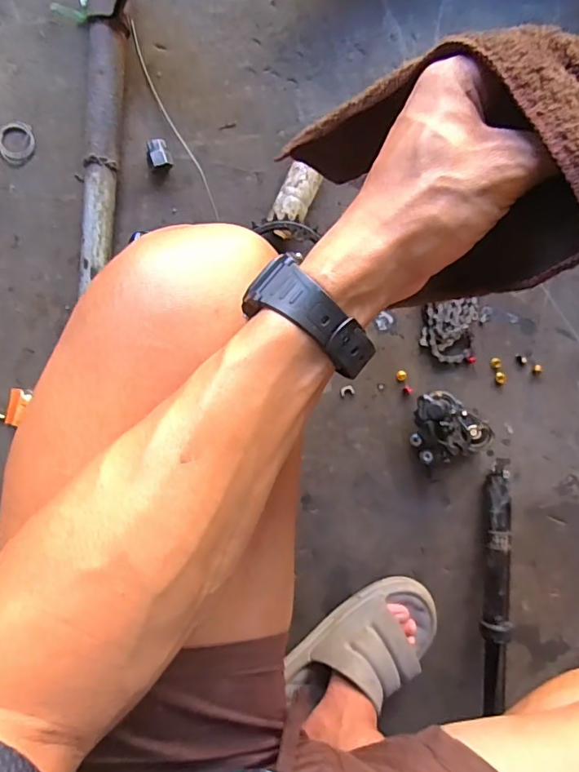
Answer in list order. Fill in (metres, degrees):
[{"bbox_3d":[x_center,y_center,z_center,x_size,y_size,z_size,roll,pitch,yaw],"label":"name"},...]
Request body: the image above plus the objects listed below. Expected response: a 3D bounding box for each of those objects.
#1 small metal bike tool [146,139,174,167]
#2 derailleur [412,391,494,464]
[{"bbox_3d":[-0.150,-0.268,0.582,0.024,0.022,0.032,-19,96,-6],"label":"small metal bike tool"},{"bbox_3d":[0.208,0.051,0.642,0.100,0.047,0.092,-7,95,-7],"label":"derailleur"}]

